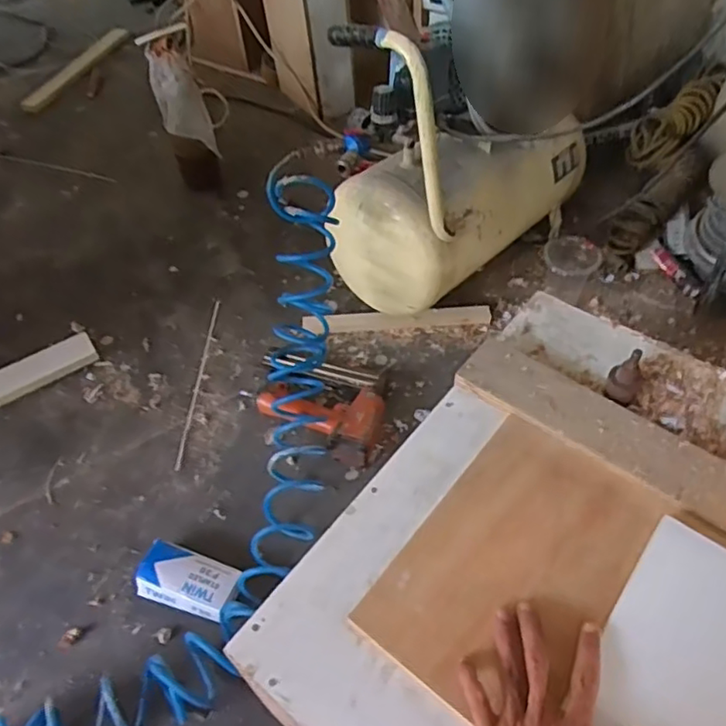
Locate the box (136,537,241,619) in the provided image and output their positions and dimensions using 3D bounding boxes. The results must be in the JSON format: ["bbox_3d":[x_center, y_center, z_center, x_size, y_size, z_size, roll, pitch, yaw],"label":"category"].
[{"bbox_3d":[-0.224,0.281,0.796,0.137,0.036,0.069,13,53,13],"label":"box"}]

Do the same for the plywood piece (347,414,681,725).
[{"bbox_3d":[0.139,0.180,0.566,0.174,0.016,0.267,31,62,24],"label":"plywood piece"}]

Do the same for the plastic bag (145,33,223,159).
[{"bbox_3d":[-0.356,-0.511,1.218,0.096,0.224,0.048,-19,52,-11],"label":"plastic bag"}]

